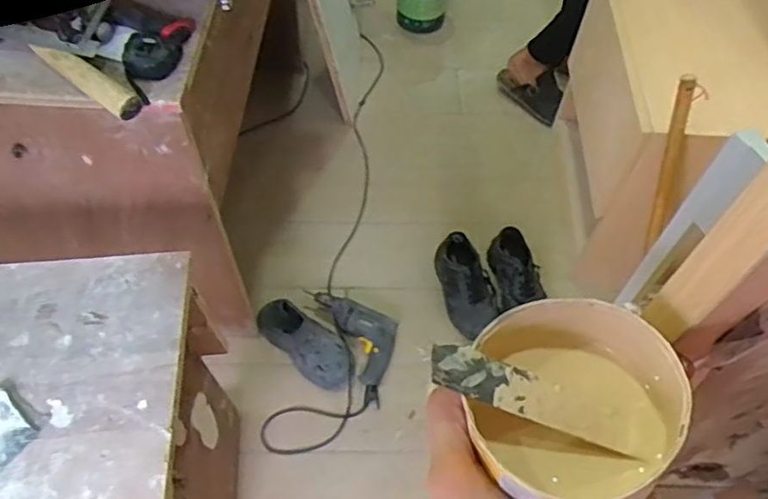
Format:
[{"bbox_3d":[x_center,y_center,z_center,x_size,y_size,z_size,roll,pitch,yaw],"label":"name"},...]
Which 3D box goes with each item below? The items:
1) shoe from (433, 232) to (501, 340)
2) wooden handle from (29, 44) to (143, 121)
[{"bbox_3d":[0.208,0.090,1.527,0.123,0.094,0.255,-10,59,-8],"label":"shoe"},{"bbox_3d":[-0.411,-0.238,0.860,0.191,0.026,0.040,32,62,17],"label":"wooden handle"}]

